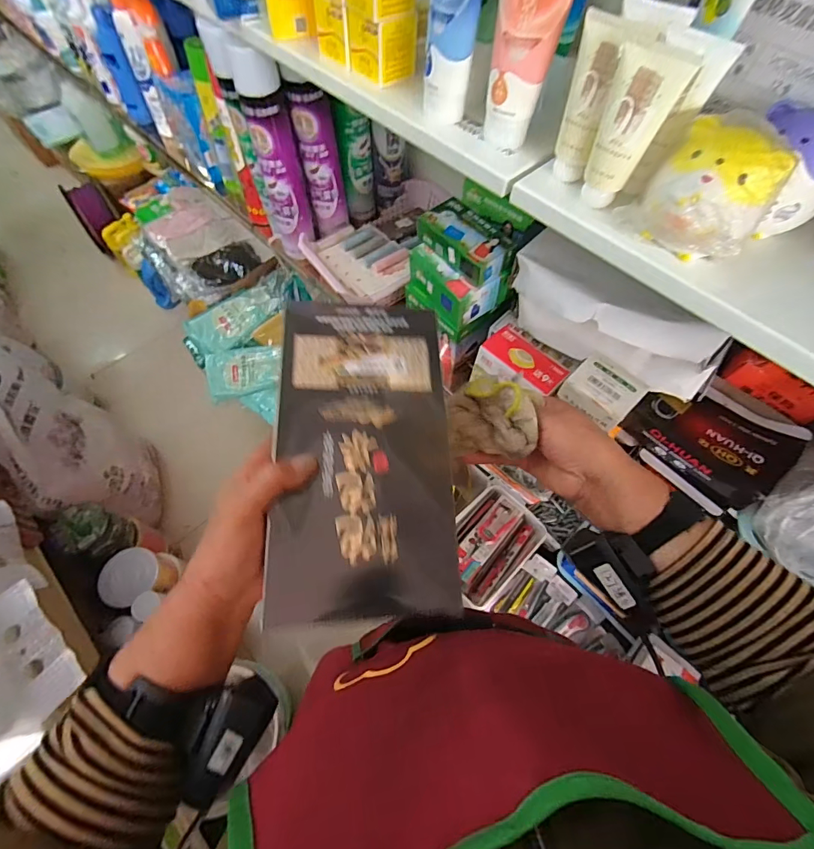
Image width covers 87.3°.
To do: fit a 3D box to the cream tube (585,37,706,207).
[{"bbox_3d":[0.167,-0.221,0.326,0.048,0.106,0.025,27,65,12],"label":"cream tube"}]

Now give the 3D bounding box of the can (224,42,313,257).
[{"bbox_3d":[-0.211,-0.424,0.714,0.071,0.317,0.061,-11,63,-7],"label":"can"}]

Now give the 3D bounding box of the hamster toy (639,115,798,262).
[{"bbox_3d":[0.220,-0.166,0.313,0.080,0.075,0.067,30,66,14],"label":"hamster toy"}]

